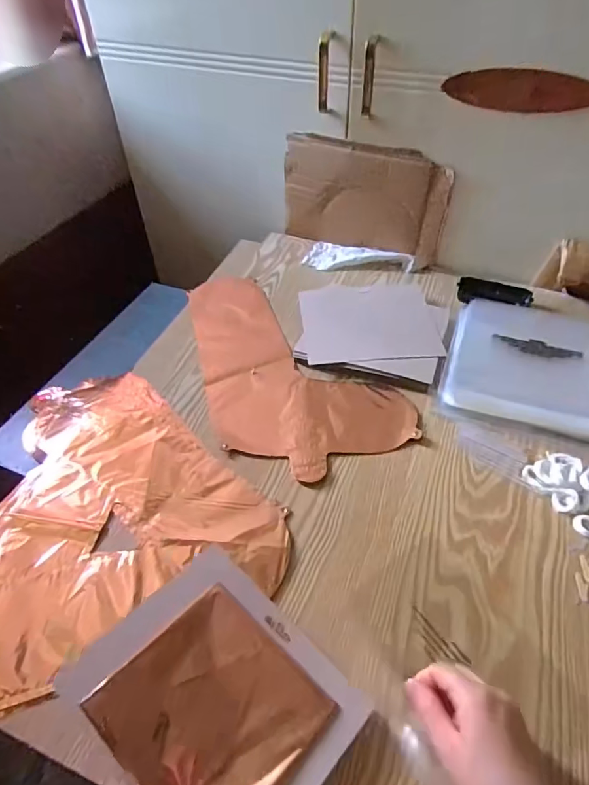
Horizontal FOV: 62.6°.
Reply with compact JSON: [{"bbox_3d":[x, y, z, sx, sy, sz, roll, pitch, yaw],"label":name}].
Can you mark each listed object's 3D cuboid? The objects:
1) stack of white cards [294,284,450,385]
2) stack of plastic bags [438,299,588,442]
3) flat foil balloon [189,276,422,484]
[{"bbox_3d":[0.114,-0.105,0.712,0.206,0.022,0.198,9,49,10],"label":"stack of white cards"},{"bbox_3d":[0.324,-0.041,0.657,0.214,0.025,0.221,15,50,15],"label":"stack of plastic bags"},{"bbox_3d":[-0.028,-0.050,0.691,0.223,0.007,0.404,-21,50,-16],"label":"flat foil balloon"}]

